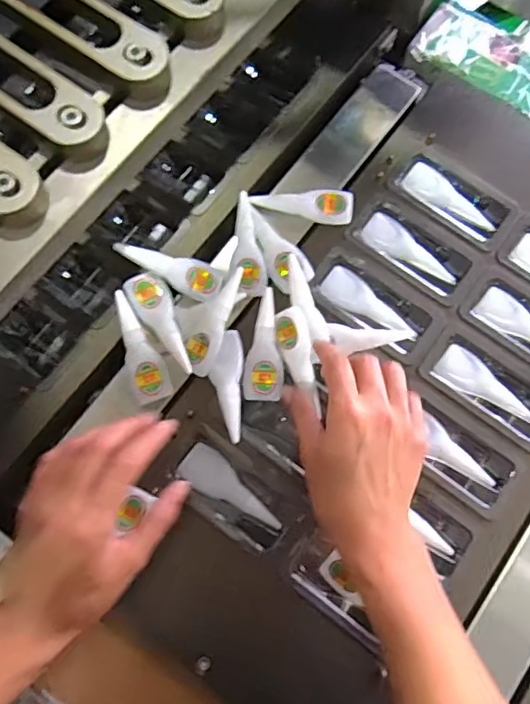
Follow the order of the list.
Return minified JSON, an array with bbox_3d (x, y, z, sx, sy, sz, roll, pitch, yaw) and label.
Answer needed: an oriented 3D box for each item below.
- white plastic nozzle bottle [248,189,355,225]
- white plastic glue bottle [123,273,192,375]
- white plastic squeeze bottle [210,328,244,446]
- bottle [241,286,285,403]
[{"bbox_3d":[0.032,-0.124,0.471,0.085,0.013,0.028,5,74,0],"label":"white plastic nozzle bottle"},{"bbox_3d":[-0.079,-0.022,0.429,0.032,0.011,0.085,-25,77,-8],"label":"white plastic glue bottle"},{"bbox_3d":[-0.029,0.025,0.426,0.024,0.014,0.085,2,74,-1],"label":"white plastic squeeze bottle"},{"bbox_3d":[0.001,-0.005,0.433,0.029,0.013,0.085,5,74,0],"label":"bottle"}]

